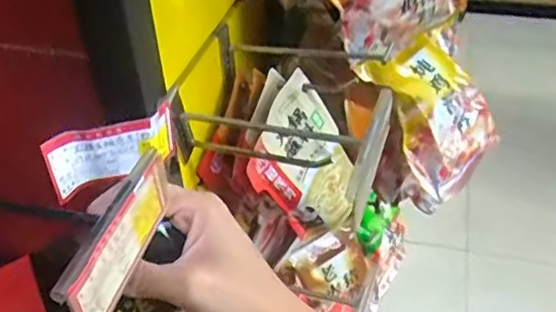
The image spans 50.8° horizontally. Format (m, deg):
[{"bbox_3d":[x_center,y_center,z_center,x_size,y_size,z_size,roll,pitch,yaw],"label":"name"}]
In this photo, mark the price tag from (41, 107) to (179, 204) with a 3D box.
[{"bbox_3d":[-0.097,-0.005,0.349,0.080,0.038,0.013,-26,44,-28],"label":"price tag"}]

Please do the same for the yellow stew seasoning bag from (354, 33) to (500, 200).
[{"bbox_3d":[0.166,-0.050,0.623,0.121,0.165,0.023,-44,11,-22],"label":"yellow stew seasoning bag"}]

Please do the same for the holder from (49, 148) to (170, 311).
[{"bbox_3d":[-0.079,0.042,0.296,0.008,0.045,0.100,8,41,12],"label":"holder"}]

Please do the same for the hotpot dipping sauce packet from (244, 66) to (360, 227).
[{"bbox_3d":[0.035,0.006,0.568,0.104,0.144,0.013,-56,36,-5],"label":"hotpot dipping sauce packet"}]

